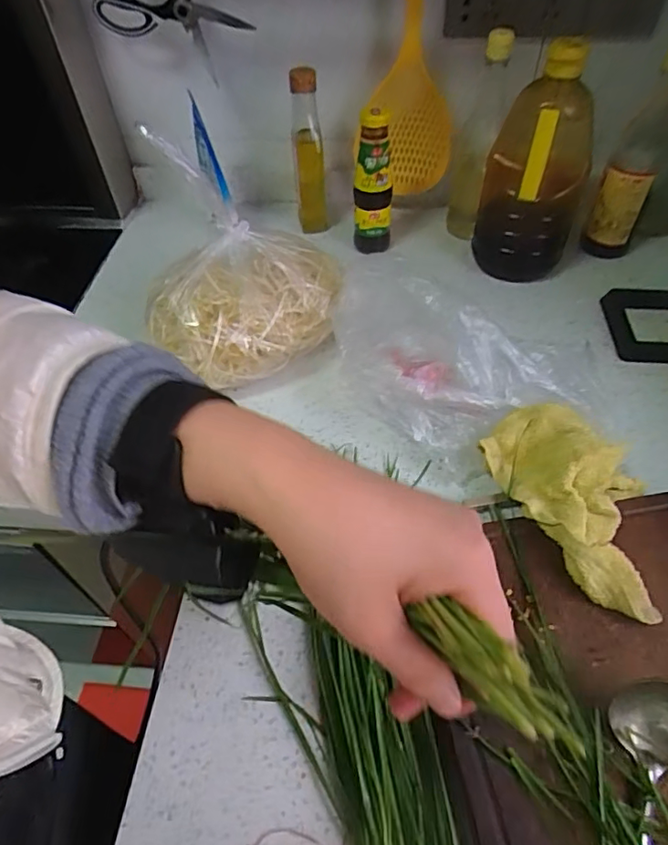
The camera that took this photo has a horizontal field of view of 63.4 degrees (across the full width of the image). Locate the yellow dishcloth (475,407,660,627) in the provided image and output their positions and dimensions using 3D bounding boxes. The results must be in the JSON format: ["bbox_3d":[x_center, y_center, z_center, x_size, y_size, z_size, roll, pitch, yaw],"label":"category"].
[{"bbox_3d":[0.225,0.064,0.476,0.112,0.038,0.208,-19,52,-13],"label":"yellow dishcloth"}]

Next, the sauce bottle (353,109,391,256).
[{"bbox_3d":[0.055,-0.331,0.760,0.050,0.188,0.048,3,51,4],"label":"sauce bottle"}]

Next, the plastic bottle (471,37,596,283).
[{"bbox_3d":[0.263,-0.323,0.713,0.123,0.254,0.107,9,51,9],"label":"plastic bottle"}]

